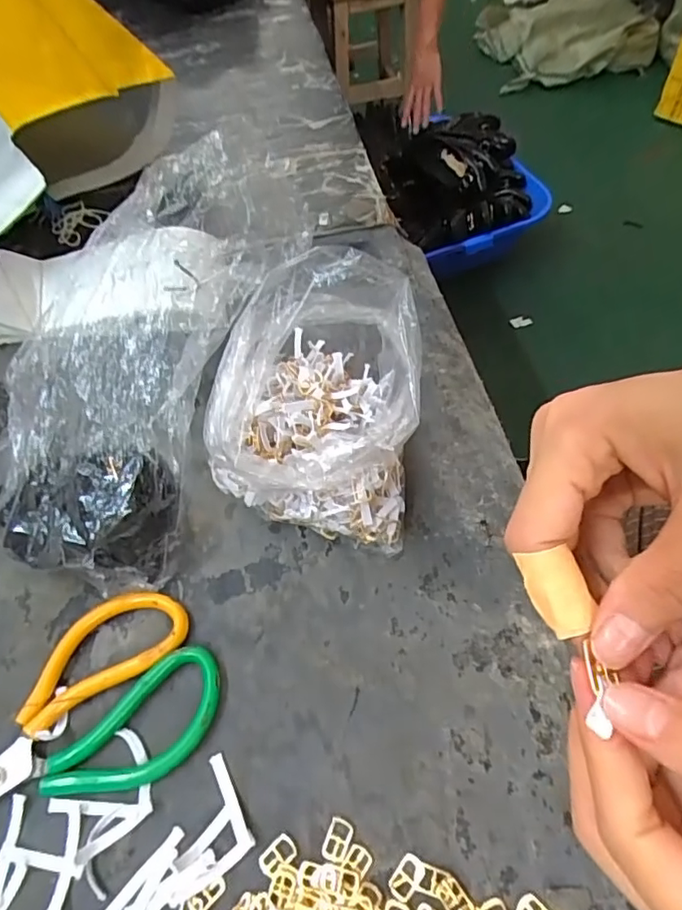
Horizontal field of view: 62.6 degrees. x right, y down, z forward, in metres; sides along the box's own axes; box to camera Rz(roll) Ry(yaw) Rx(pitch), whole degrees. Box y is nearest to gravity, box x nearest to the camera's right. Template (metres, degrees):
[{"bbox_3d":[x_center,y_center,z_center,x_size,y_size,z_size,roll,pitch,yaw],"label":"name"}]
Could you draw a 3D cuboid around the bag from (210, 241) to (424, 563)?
[{"bbox_3d":[-0.014,-0.036,0.356,0.124,0.122,0.146,5,57,7],"label":"bag"}]

